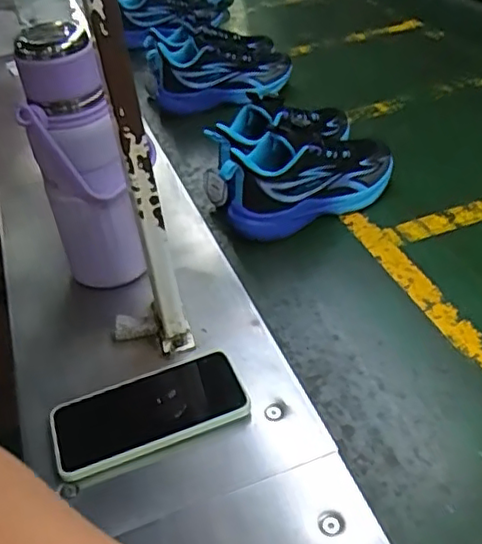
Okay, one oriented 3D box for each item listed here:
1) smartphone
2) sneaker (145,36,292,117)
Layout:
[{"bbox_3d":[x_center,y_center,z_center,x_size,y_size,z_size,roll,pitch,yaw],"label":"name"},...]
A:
[{"bbox_3d":[-0.078,0.119,0.540,0.163,0.017,0.081,-16,40,-13],"label":"smartphone"},{"bbox_3d":[-0.033,-0.328,1.048,0.231,0.111,0.102,-8,39,-3],"label":"sneaker"}]

